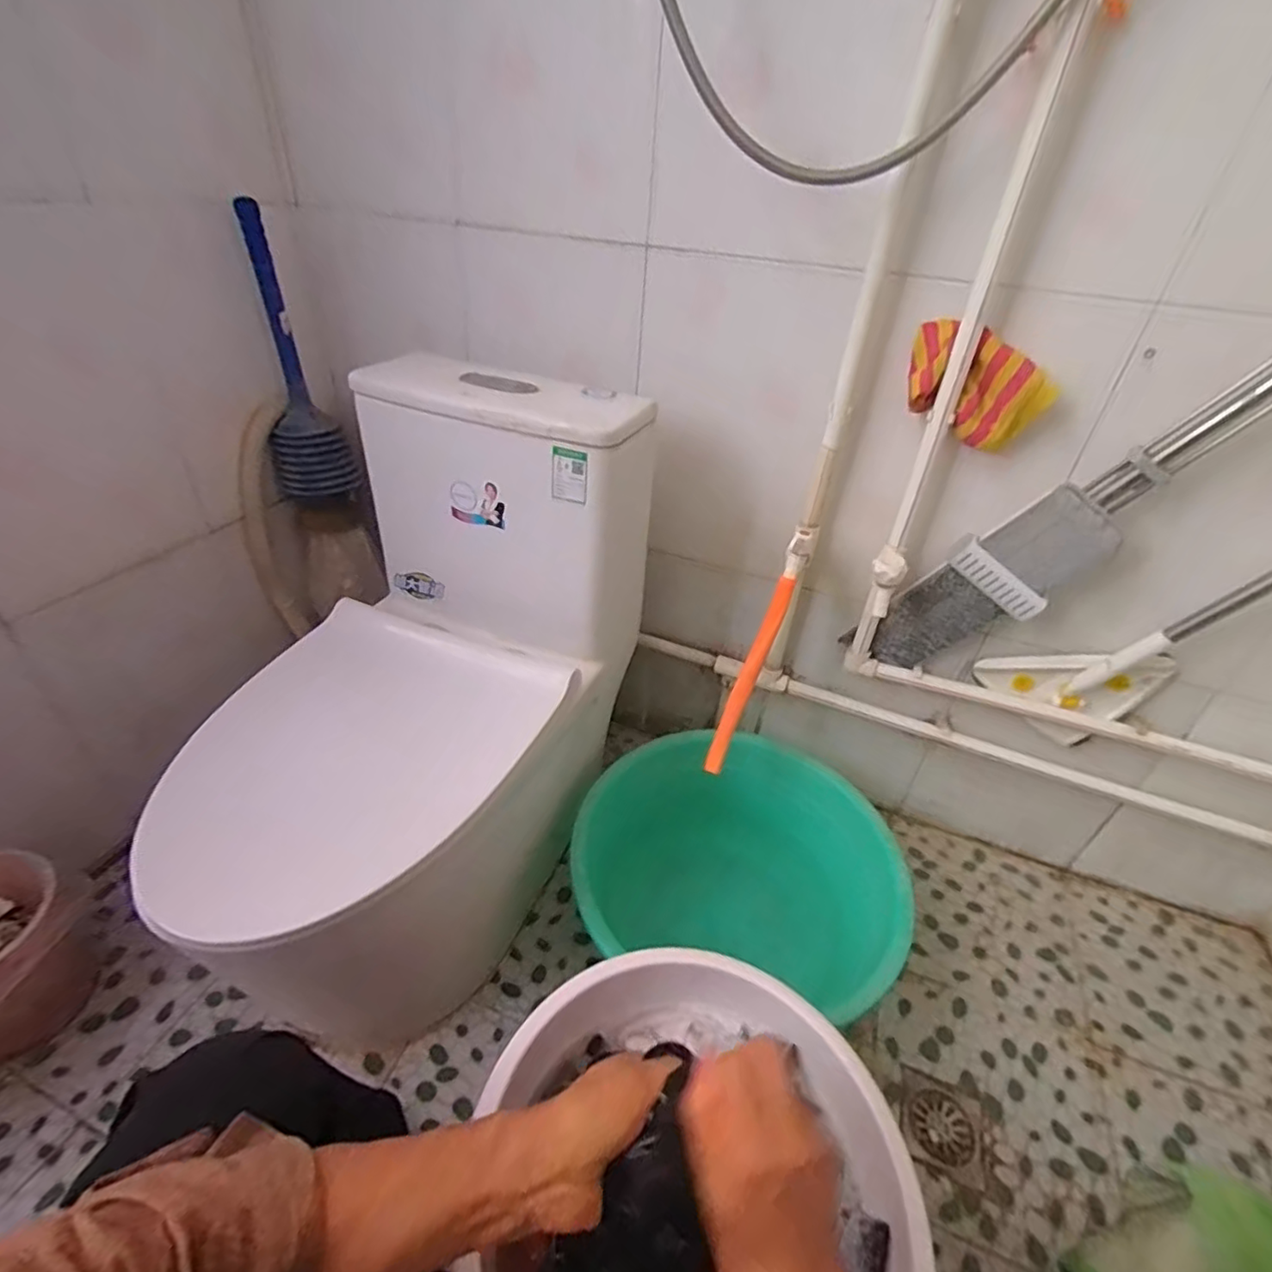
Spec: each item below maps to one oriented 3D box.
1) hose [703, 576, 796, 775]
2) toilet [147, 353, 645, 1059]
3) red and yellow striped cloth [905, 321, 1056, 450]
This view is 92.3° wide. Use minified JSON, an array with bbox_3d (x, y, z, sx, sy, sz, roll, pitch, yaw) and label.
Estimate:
[{"bbox_3d":[0.164,0.063,0.899,0.029,0.312,0.024,28,18,29],"label":"hose"},{"bbox_3d":[-0.290,0.101,0.824,0.381,0.731,0.604,17,38,16],"label":"toilet"},{"bbox_3d":[0.408,-0.300,0.739,0.162,0.121,0.031,26,41,26],"label":"red and yellow striped cloth"}]

